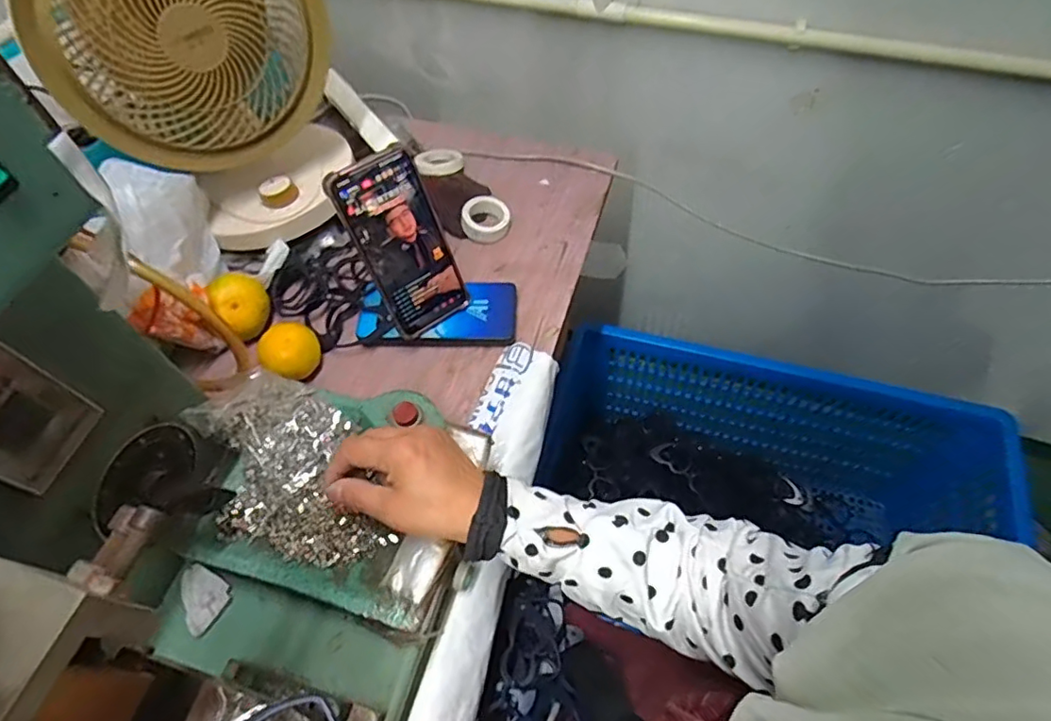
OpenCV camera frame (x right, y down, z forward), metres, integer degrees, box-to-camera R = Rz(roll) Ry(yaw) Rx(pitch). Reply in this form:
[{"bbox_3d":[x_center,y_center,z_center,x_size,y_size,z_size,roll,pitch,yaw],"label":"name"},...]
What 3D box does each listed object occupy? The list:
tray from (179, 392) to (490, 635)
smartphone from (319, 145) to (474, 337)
[{"bbox_3d":[-0.132,0.100,0.422,0.179,0.029,0.145,15,60,10],"label":"tray"},{"bbox_3d":[-0.109,-0.100,0.515,0.077,0.168,0.007,-35,41,-17],"label":"smartphone"}]

